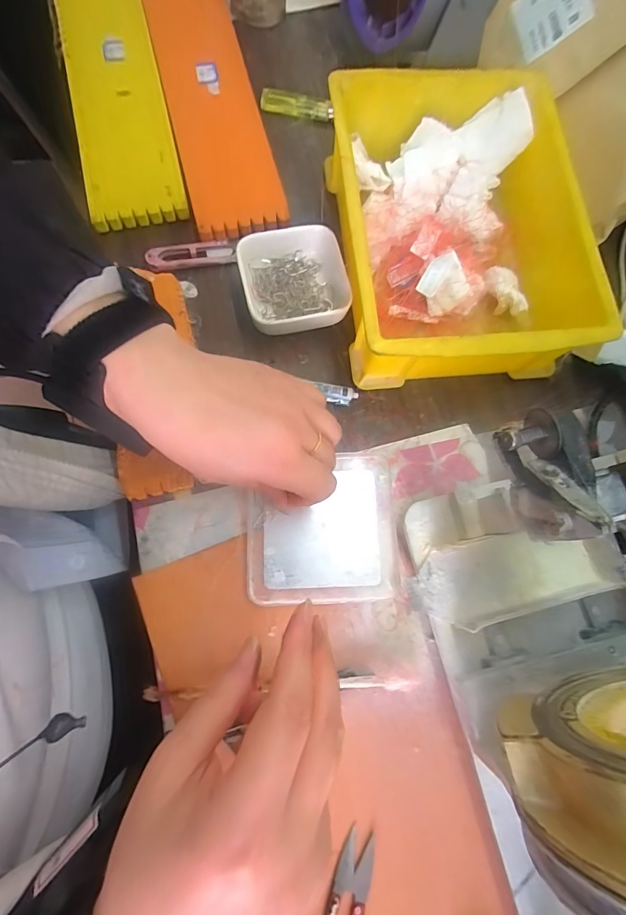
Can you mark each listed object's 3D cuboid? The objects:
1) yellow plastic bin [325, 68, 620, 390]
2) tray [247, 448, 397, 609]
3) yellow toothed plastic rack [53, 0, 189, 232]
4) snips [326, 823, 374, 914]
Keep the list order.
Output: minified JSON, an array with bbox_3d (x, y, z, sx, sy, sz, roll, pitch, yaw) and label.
[{"bbox_3d":[0.113,-0.183,0.321,0.178,0.059,0.252,-5,77,-5],"label":"yellow plastic bin"},{"bbox_3d":[0.006,0.051,0.298,0.109,0.007,0.104,-3,76,-2],"label":"tray"},{"bbox_3d":[-0.192,-0.364,0.386,0.084,0.021,0.360,-14,80,-4],"label":"yellow toothed plastic rack"},{"bbox_3d":[0.016,0.283,0.239,0.022,0.012,0.101,20,76,1],"label":"snips"}]

